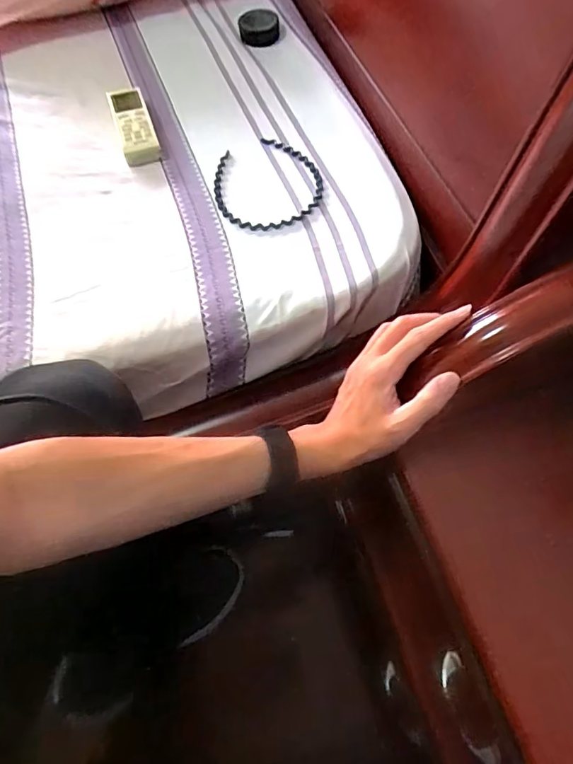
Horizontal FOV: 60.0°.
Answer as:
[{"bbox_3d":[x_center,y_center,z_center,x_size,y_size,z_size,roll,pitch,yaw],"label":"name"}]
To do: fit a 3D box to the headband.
[{"bbox_3d":[-0.023,-0.223,0.564,0.124,0.016,0.139,-24,64,-12],"label":"headband"}]

